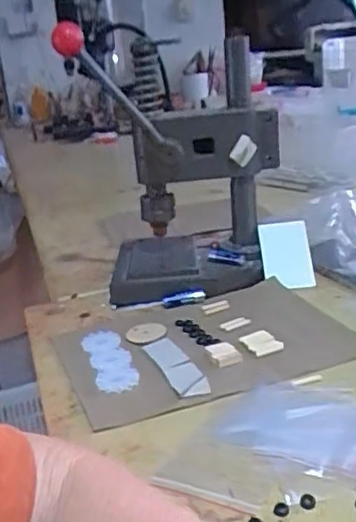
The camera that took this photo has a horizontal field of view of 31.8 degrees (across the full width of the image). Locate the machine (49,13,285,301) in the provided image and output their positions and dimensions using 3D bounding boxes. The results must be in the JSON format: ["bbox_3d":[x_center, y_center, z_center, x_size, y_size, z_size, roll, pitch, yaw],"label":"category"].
[{"bbox_3d":[0.005,-0.110,0.727,0.203,0.302,0.165,-3,19,10],"label":"machine"}]

